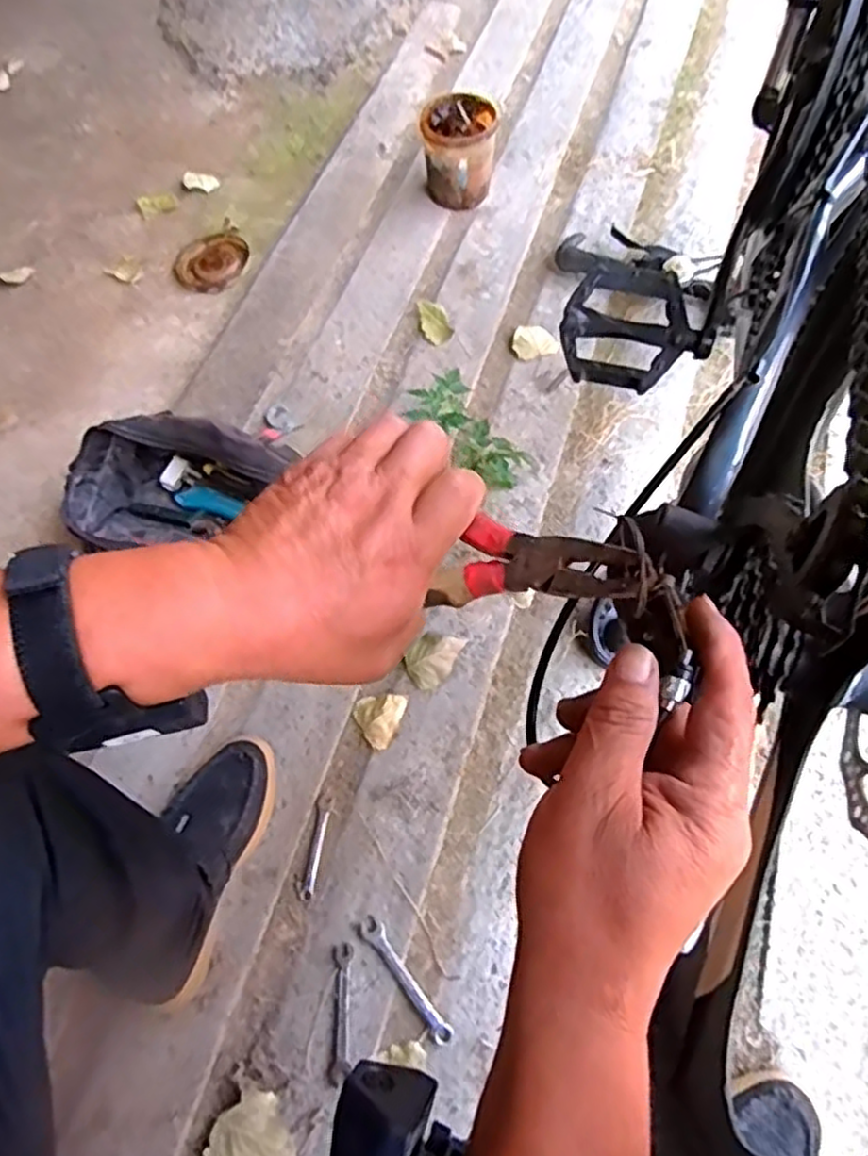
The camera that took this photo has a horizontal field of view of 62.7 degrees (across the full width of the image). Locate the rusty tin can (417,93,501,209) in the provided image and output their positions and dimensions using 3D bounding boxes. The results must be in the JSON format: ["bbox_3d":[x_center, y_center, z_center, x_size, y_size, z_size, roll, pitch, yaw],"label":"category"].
[{"bbox_3d":[0.042,-0.724,1.221,0.121,0.148,0.120,-1,63,2],"label":"rusty tin can"}]

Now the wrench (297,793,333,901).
[{"bbox_3d":[-0.132,0.299,0.795,0.019,0.004,0.110,7,58,6],"label":"wrench"}]

